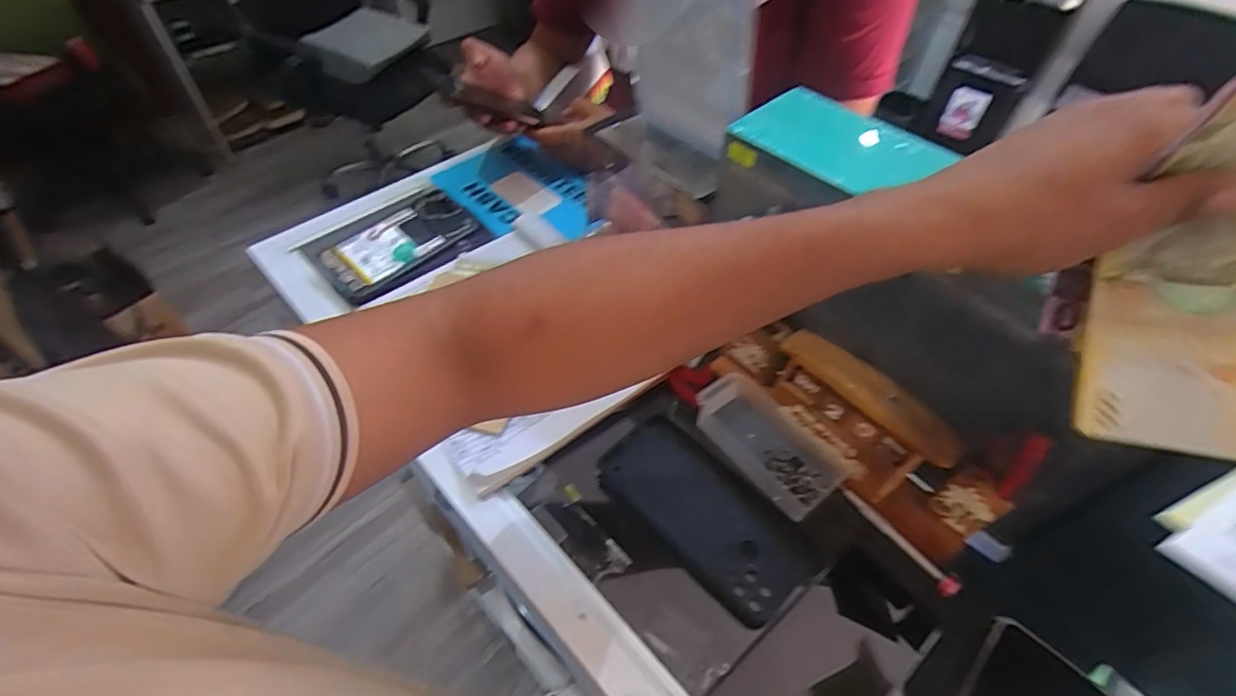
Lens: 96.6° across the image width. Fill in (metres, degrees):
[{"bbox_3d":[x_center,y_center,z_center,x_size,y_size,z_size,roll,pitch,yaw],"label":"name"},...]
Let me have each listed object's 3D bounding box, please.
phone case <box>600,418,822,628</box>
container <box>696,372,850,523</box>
[{"bbox_3d":[0.064,0.129,0.424,0.077,0.011,0.164,-42,67,-12],"label":"phone case"},{"bbox_3d":[0.122,0.077,0.451,0.057,0.031,0.119,-31,57,-25],"label":"container"}]

